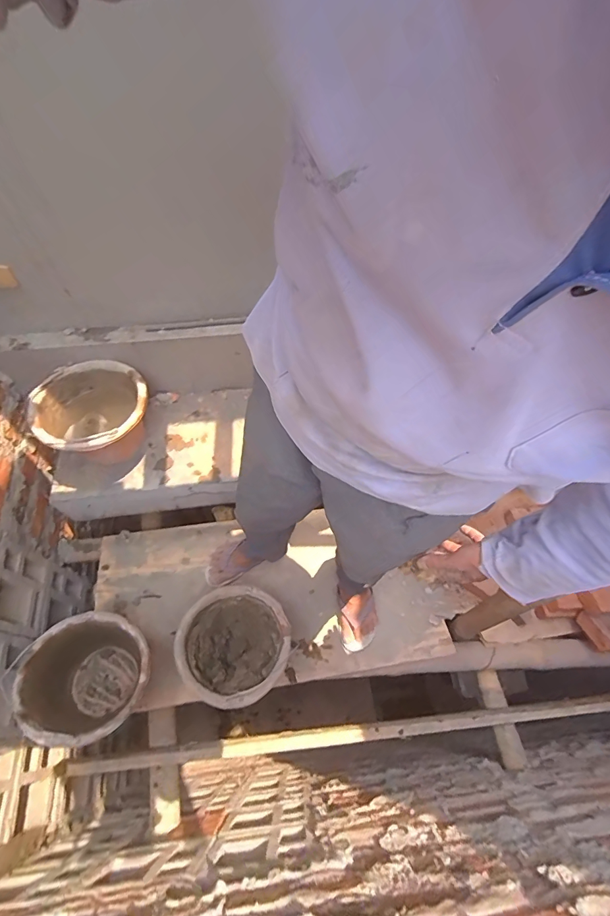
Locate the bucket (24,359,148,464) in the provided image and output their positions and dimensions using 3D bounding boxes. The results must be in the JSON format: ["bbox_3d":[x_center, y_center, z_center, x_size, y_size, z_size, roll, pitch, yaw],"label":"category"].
[{"bbox_3d":[-0.506,-0.093,1.004,0.253,0.172,0.252,-25,63,-15],"label":"bucket"}]

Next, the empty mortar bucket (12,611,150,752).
[{"bbox_3d":[-0.481,0.511,0.942,0.249,0.213,0.246,1,60,-1],"label":"empty mortar bucket"}]

